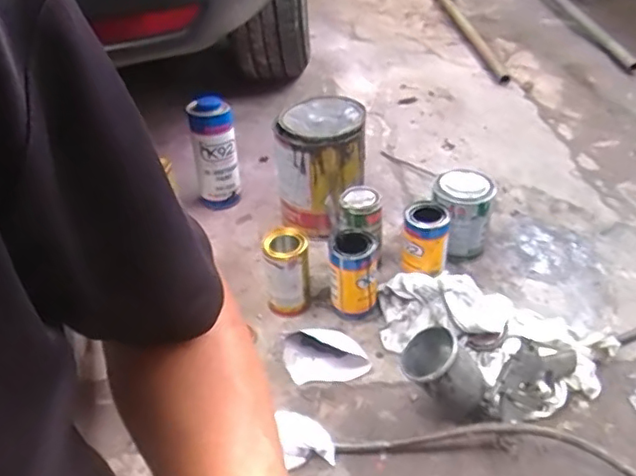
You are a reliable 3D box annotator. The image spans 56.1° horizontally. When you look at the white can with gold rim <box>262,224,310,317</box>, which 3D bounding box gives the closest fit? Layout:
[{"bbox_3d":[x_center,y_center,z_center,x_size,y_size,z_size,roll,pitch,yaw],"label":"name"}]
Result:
[{"bbox_3d":[-0.047,0.060,0.945,0.067,0.141,0.067,-6,40,-2],"label":"white can with gold rim"}]

